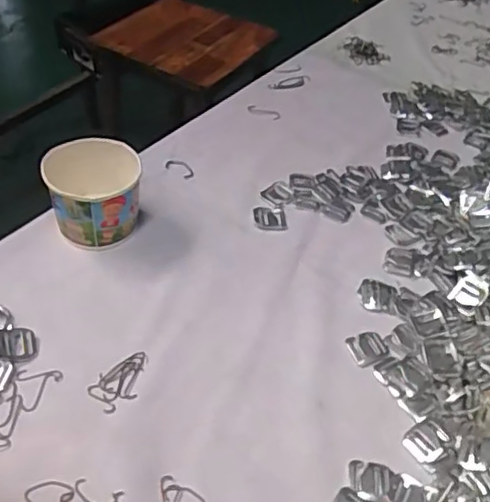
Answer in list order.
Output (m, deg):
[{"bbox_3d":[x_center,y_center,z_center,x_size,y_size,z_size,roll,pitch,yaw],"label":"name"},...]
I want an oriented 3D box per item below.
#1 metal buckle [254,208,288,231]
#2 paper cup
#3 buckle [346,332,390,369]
[{"bbox_3d":[0.028,-0.036,0.671,0.034,0.005,0.031,-1,46,-6],"label":"metal buckle"},{"bbox_3d":[-0.150,-0.058,0.623,0.086,0.077,0.088,2,46,-3],"label":"paper cup"},{"bbox_3d":[0.111,0.088,0.556,0.034,0.004,0.032,-13,49,-17],"label":"buckle"}]

